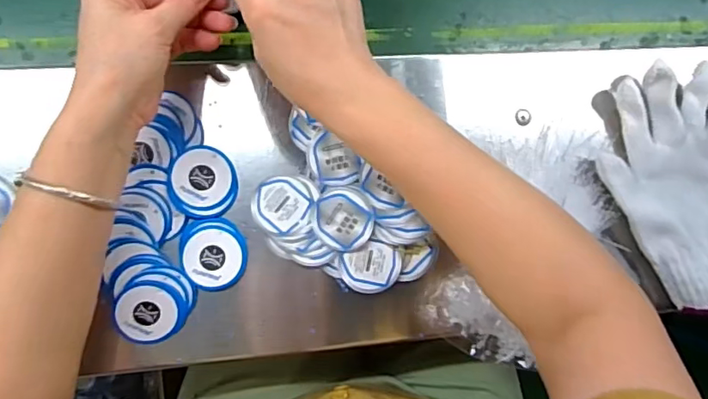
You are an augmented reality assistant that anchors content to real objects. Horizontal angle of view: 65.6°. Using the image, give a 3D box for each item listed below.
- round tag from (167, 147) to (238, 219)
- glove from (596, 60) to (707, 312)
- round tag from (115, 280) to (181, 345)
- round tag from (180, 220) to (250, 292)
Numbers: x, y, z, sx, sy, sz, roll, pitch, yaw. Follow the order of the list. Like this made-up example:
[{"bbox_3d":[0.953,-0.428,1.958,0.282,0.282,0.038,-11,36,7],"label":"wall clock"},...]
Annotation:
[{"bbox_3d":[-0.117,-0.013,0.425,0.050,0.005,0.055,-2,91,-9],"label":"round tag"},{"bbox_3d":[0.280,-0.010,0.470,0.131,0.038,0.208,-7,92,-9],"label":"glove"},{"bbox_3d":[-0.157,0.086,0.416,0.044,0.006,0.047,0,90,-9],"label":"round tag"},{"bbox_3d":[-0.109,0.043,0.425,0.049,0.004,0.054,0,90,-9],"label":"round tag"}]

